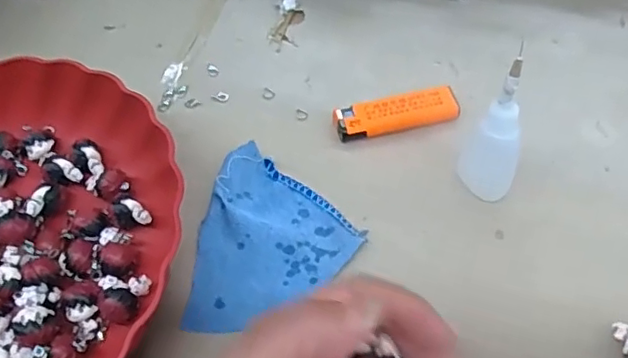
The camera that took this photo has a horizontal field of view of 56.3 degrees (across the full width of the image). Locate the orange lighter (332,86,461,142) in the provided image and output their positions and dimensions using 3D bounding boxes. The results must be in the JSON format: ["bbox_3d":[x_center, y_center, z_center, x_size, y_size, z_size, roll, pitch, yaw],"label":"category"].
[{"bbox_3d":[0.054,-0.043,0.385,0.082,0.012,0.023,-13,59,-4],"label":"orange lighter"}]

